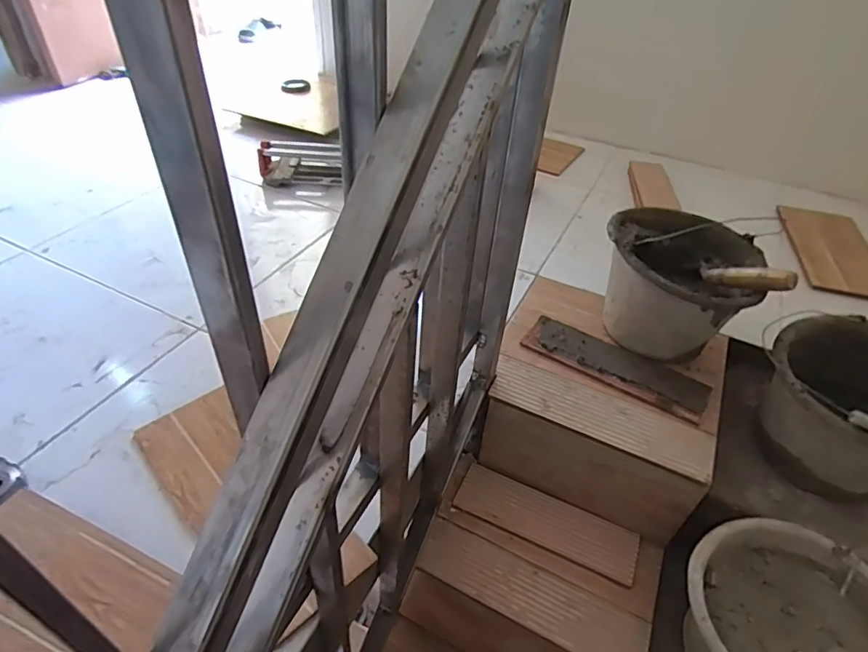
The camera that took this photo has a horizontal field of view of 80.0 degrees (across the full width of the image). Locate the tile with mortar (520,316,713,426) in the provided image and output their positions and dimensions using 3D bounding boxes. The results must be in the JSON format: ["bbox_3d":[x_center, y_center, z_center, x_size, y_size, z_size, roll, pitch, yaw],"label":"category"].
[{"bbox_3d":[0.330,0.068,0.949,0.326,0.016,0.105,27,46,22],"label":"tile with mortar"}]

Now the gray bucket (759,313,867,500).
[{"bbox_3d":[0.648,0.155,0.822,0.280,0.202,0.265,3,42,-3],"label":"gray bucket"}]

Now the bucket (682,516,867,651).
[{"bbox_3d":[0.482,0.456,0.736,0.264,0.209,0.275,-28,52,-32],"label":"bucket"}]

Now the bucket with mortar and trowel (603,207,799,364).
[{"bbox_3d":[0.439,-0.074,0.963,0.245,0.231,0.253,3,42,-3],"label":"bucket with mortar and trowel"}]

